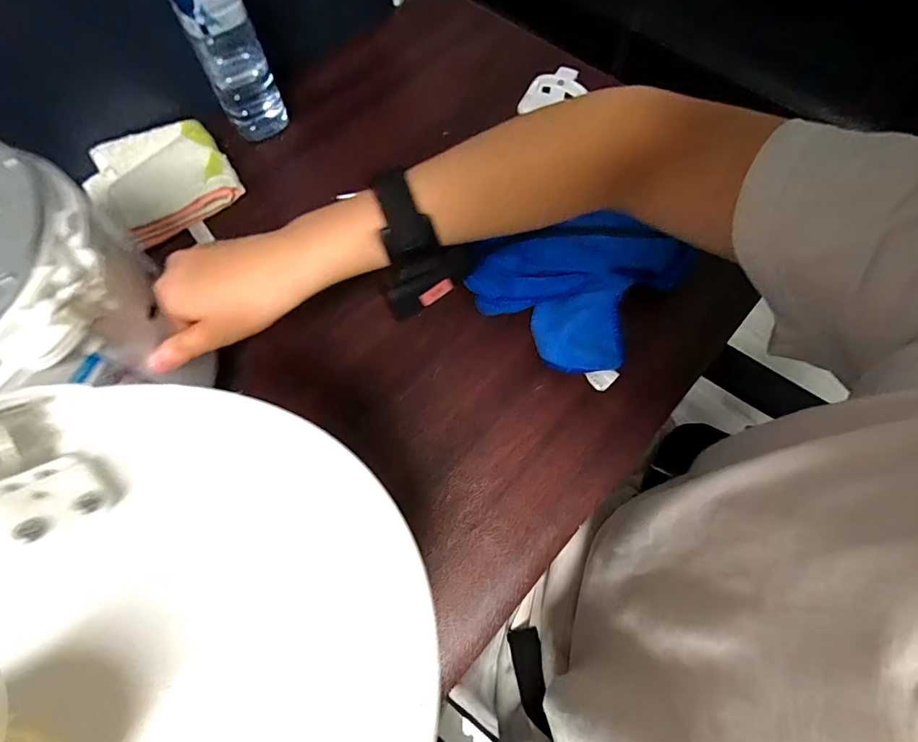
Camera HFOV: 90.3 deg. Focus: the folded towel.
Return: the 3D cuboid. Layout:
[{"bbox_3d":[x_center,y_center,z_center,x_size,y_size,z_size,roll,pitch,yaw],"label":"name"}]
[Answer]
[{"bbox_3d":[-0.311,-0.197,0.484,0.136,0.034,0.127,-30,70,-11],"label":"folded towel"}]

